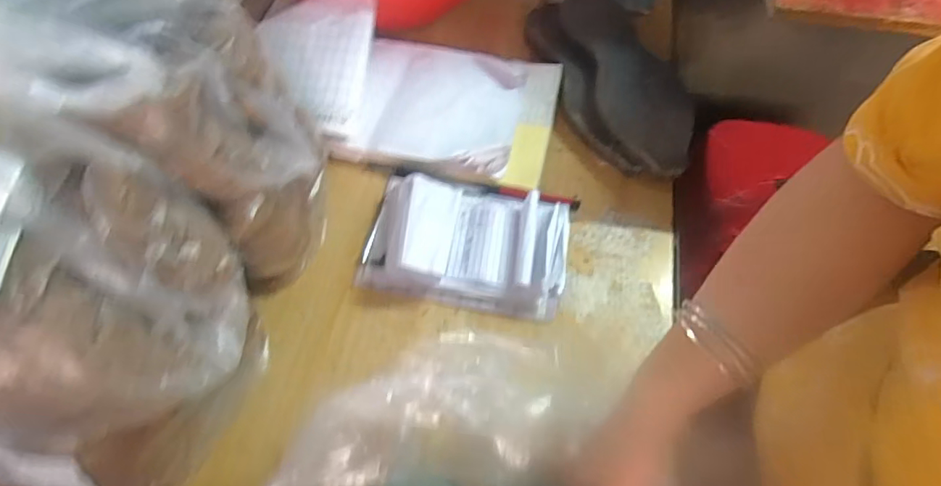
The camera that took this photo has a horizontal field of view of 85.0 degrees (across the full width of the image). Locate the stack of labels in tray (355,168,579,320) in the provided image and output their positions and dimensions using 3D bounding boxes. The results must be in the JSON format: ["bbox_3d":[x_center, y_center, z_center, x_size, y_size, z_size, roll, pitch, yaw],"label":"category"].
[{"bbox_3d":[-0.001,-0.012,0.551,0.217,0.044,0.151,9,60,4],"label":"stack of labels in tray"}]

